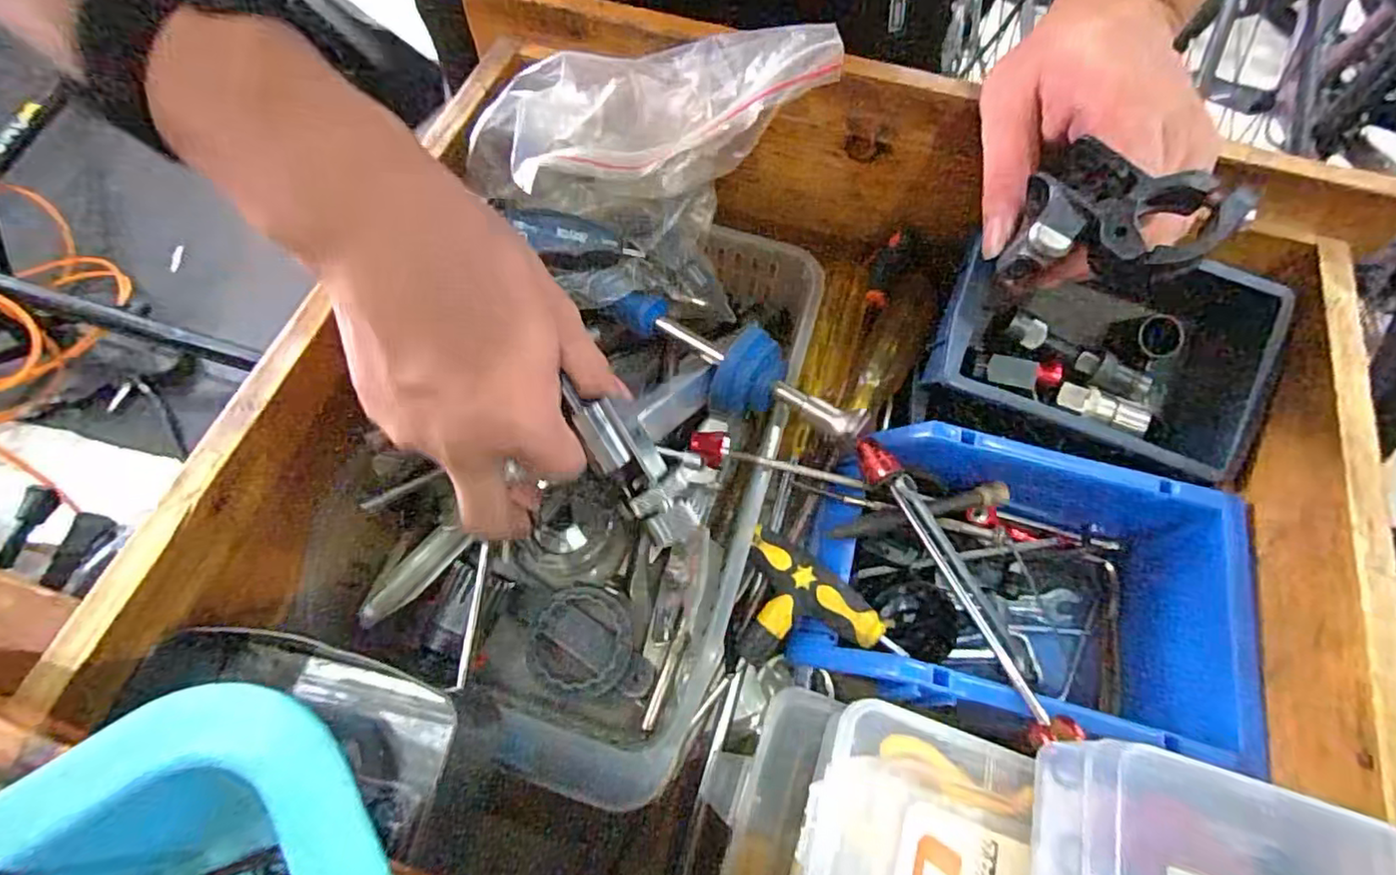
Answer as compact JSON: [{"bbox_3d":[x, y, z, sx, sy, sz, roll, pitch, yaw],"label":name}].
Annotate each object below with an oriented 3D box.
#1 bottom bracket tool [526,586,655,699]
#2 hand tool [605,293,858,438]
[{"bbox_3d":[-0.055,0.103,0.312,0.059,0.009,0.051,-2,66,-1],"label":"bottom bracket tool"},{"bbox_3d":[0.018,-0.038,0.312,0.136,0.031,0.037,39,71,15],"label":"hand tool"}]

